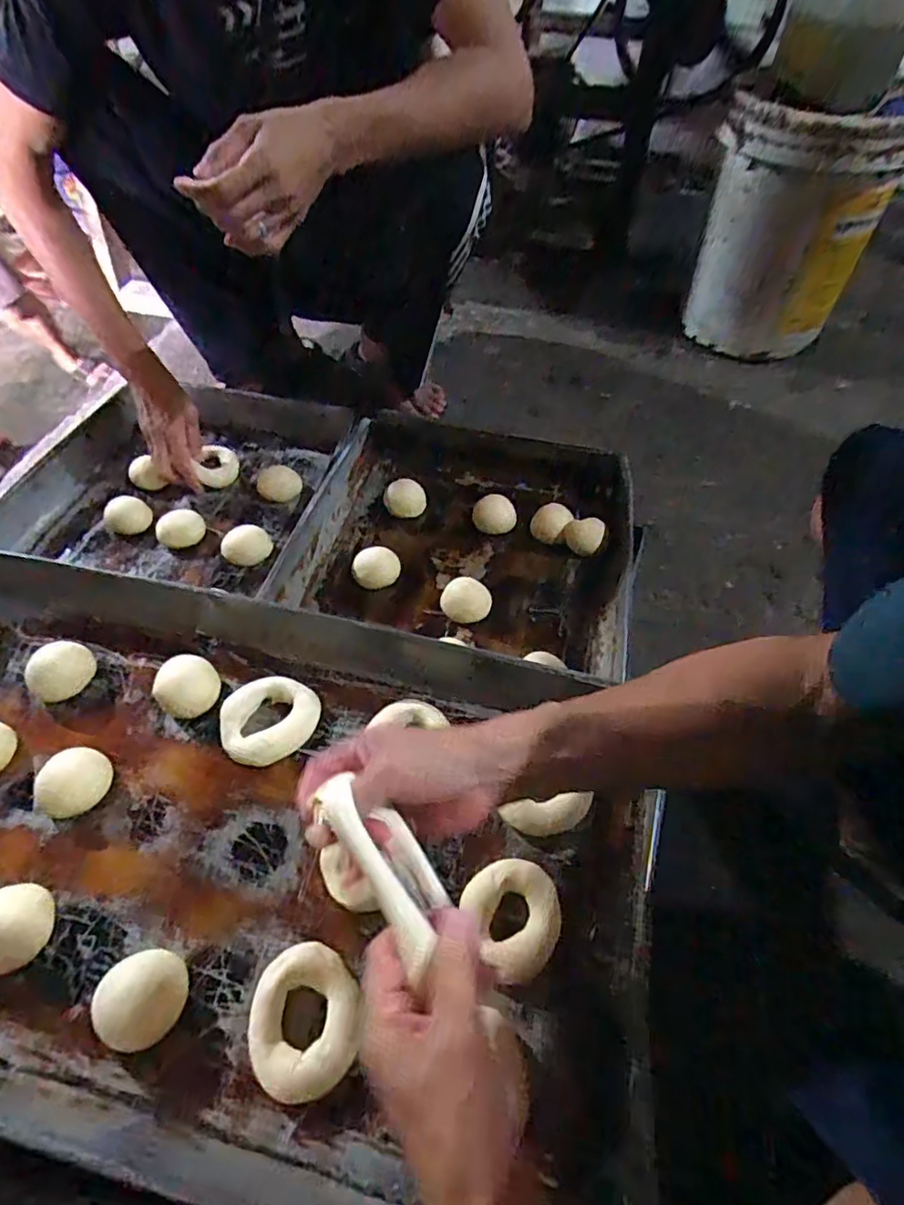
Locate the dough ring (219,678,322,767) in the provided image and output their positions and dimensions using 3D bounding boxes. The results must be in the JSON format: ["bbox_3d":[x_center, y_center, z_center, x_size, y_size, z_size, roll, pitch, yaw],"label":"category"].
[{"bbox_3d":[-0.164,0.104,0.538,0.082,0.019,0.078,-1,52,1],"label":"dough ring"}]

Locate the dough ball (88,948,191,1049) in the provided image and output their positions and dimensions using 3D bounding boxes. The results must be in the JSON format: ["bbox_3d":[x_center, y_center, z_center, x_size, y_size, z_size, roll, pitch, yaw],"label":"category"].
[{"bbox_3d":[-0.211,0.271,0.414,0.054,0.028,0.056,-1,52,1],"label":"dough ball"}]

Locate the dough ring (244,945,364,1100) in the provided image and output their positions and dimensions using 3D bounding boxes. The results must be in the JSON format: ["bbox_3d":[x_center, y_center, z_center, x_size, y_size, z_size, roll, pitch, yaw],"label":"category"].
[{"bbox_3d":[-0.100,0.282,0.409,0.071,0.017,0.085,-5,52,-2],"label":"dough ring"}]

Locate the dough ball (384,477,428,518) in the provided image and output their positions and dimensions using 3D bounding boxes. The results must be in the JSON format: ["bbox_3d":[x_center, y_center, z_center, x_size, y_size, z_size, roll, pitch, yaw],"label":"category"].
[{"bbox_3d":[-0.062,-0.138,0.816,0.058,0.036,0.045,-7,52,-4],"label":"dough ball"}]

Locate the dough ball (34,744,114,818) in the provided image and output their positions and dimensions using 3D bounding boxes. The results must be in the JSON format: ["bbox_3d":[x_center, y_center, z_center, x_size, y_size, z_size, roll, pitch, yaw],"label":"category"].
[{"bbox_3d":[-0.316,0.153,0.508,0.052,0.028,0.056,-1,52,1],"label":"dough ball"}]

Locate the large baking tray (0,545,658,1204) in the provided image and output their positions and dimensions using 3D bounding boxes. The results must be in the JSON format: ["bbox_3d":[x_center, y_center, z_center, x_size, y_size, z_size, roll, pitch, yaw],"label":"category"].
[{"bbox_3d":[-0.266,0.158,0.486,0.837,0.124,0.379,10,53,9],"label":"large baking tray"}]

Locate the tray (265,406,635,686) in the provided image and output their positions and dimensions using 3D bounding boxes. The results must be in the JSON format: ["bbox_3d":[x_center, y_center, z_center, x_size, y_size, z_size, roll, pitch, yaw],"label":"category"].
[{"bbox_3d":[0.018,-0.081,0.770,0.393,0.082,0.351,13,53,11],"label":"tray"}]

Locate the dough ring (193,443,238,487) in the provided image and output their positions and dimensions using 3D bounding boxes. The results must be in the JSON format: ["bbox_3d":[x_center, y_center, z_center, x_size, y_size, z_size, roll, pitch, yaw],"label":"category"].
[{"bbox_3d":[-0.336,-0.198,0.866,0.056,0.021,0.068,-28,56,-19],"label":"dough ring"}]

